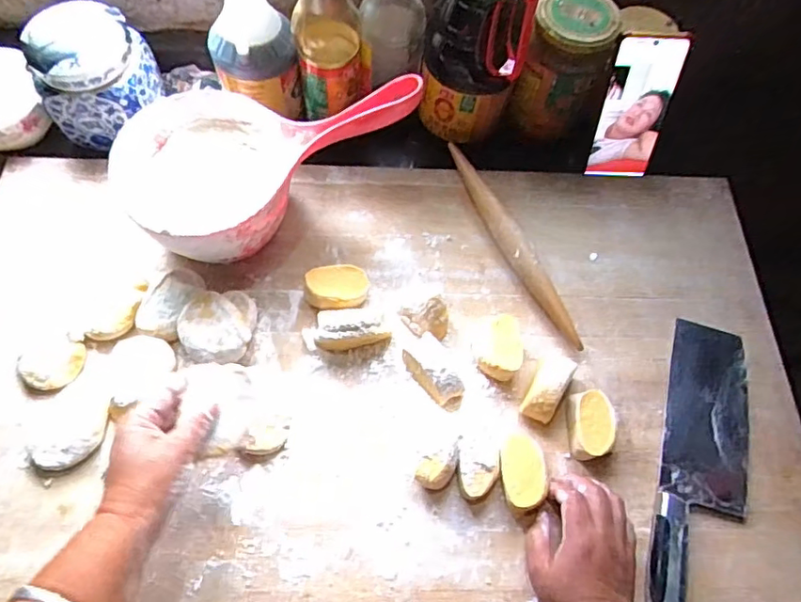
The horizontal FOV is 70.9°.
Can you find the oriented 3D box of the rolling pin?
[{"bbox_3d":[0.112,-0.059,0.572,0.026,0.031,0.242,-22,68,-14],"label":"rolling pin"}]

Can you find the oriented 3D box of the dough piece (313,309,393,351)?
[{"bbox_3d":[-0.044,0.027,0.520,0.066,0.031,0.039,2,64,-3],"label":"dough piece"}]

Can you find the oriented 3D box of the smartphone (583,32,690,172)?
[{"bbox_3d":[0.242,-0.197,0.581,0.069,0.154,0.009,4,42,2],"label":"smartphone"}]

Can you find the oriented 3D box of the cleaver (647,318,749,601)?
[{"bbox_3d":[0.264,0.144,0.488,0.074,0.017,0.272,17,65,4],"label":"cleaver"}]

